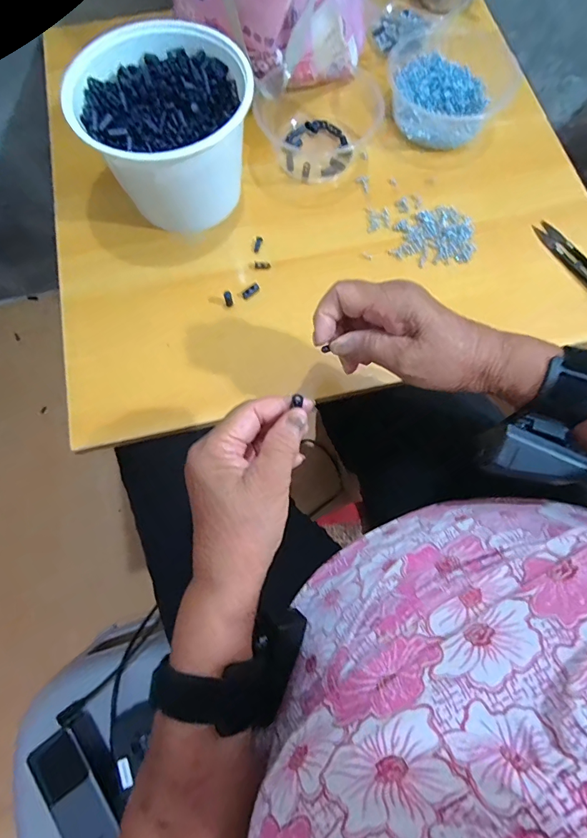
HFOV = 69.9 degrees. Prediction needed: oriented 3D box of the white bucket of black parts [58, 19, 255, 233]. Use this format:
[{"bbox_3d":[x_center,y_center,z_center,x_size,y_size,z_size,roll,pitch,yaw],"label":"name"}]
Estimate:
[{"bbox_3d":[-0.123,-0.285,0.429,0.158,0.116,0.146,0,73,0],"label":"white bucket of black parts"}]

